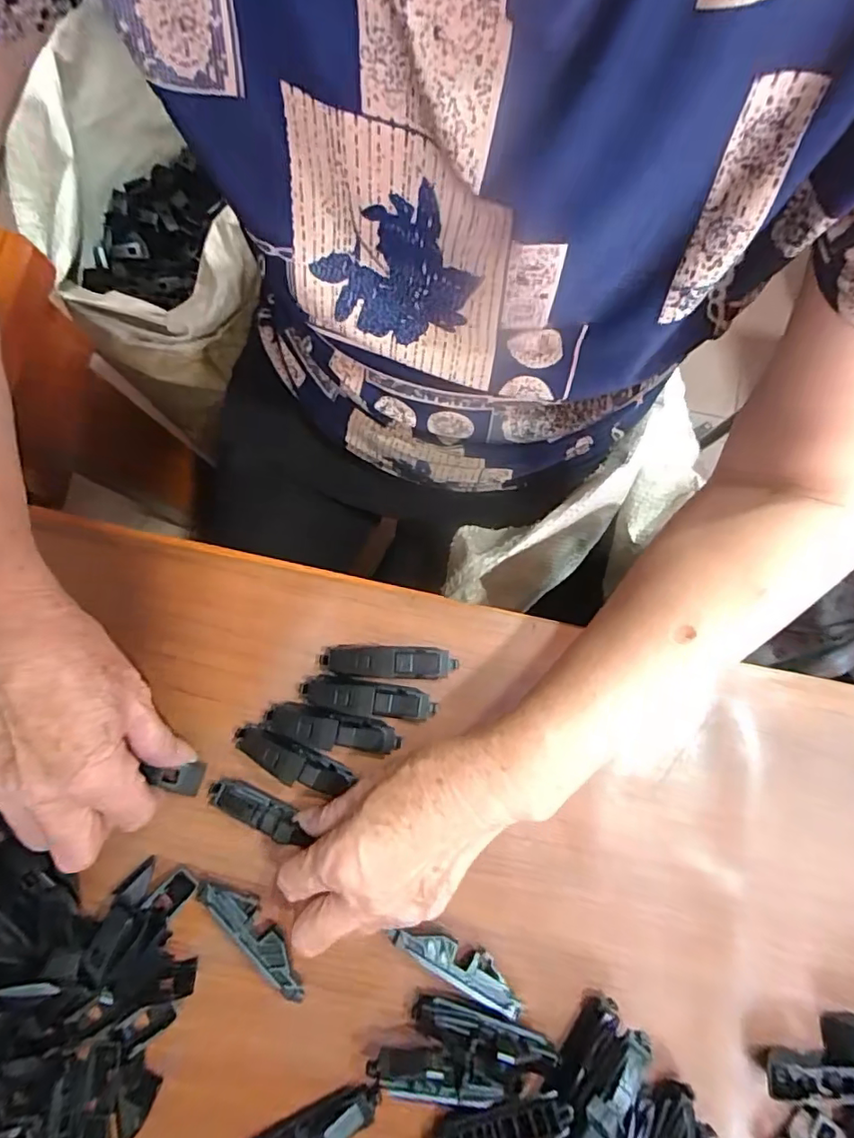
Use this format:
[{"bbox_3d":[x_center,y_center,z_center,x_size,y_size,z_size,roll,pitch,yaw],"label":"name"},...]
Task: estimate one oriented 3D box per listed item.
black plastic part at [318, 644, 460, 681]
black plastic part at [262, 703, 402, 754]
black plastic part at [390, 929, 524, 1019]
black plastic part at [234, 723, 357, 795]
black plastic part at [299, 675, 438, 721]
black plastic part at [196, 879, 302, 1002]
[{"bbox_3d":[-0.025,0.057,0.336,0.083,0.023,0.019,1,80,2],"label":"black plastic part"},{"bbox_3d":[-0.058,0.096,0.330,0.082,0.022,0.021,13,81,4],"label":"black plastic part"},{"bbox_3d":[0.018,0.220,0.309,0.077,0.016,0.019,30,83,7],"label":"black plastic part"},{"bbox_3d":[-0.082,0.113,0.326,0.070,0.021,0.018,27,82,6],"label":"black plastic part"},{"bbox_3d":[-0.037,0.078,0.332,0.083,0.024,0.020,7,80,3],"label":"black plastic part"},{"bbox_3d":[-0.096,0.206,0.312,0.080,0.018,0.017,44,84,8],"label":"black plastic part"}]

